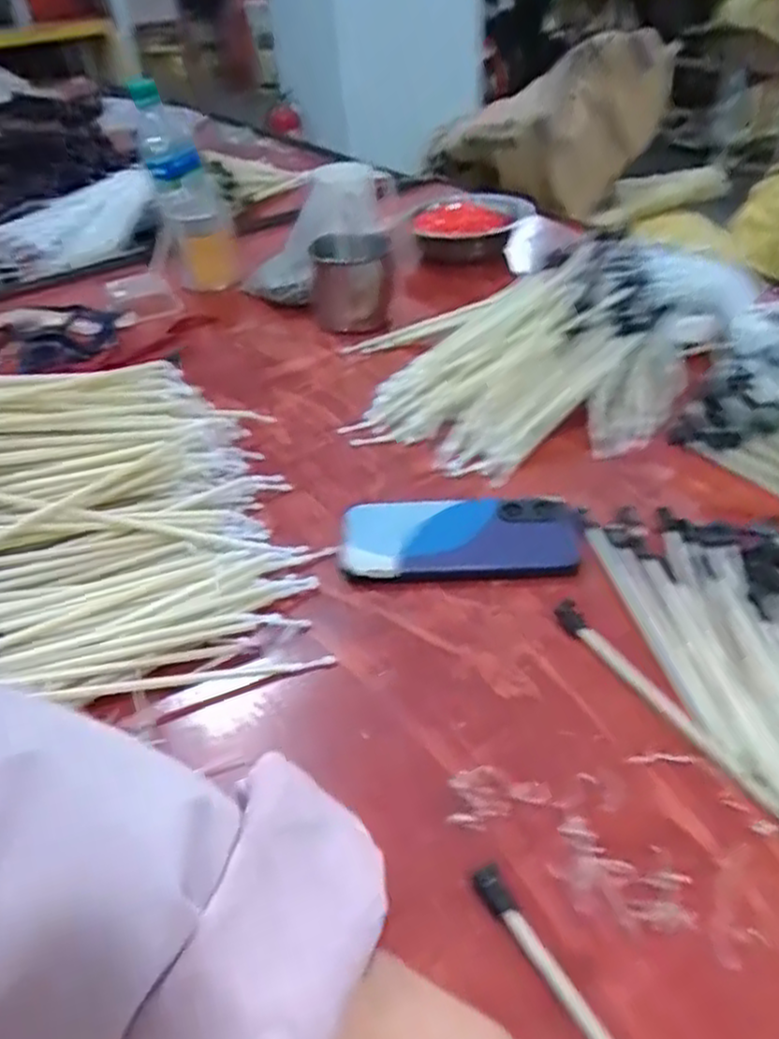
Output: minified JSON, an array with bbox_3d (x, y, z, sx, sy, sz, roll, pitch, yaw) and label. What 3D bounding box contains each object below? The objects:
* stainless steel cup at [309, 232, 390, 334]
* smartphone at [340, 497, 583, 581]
[{"bbox_3d":[-0.043,-0.277,0.855,0.089,0.089,0.079,-4,39,1],"label":"stainless steel cup"},{"bbox_3d":[0.051,0.013,0.535,0.168,0.014,0.081,0,37,4],"label":"smartphone"}]

